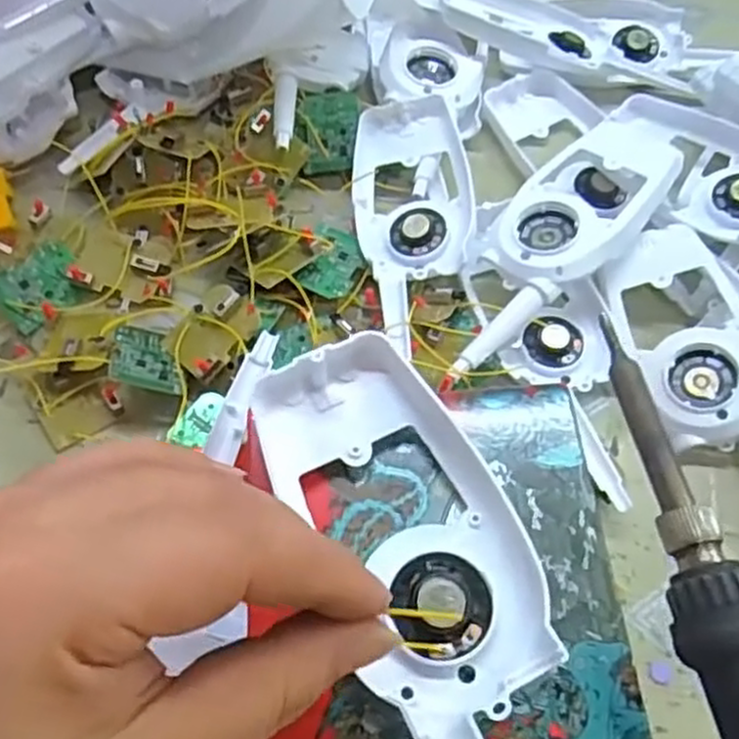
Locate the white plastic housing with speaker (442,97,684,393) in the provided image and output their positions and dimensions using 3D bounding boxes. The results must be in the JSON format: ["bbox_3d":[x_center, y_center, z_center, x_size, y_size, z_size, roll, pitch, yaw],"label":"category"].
[{"bbox_3d":[0.100,-0.068,0.370,0.057,0.034,0.200,30,64,14],"label":"white plastic housing with speaker"}]

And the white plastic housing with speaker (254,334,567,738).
[{"bbox_3d":[0.022,0.064,0.207,0.063,0.016,0.163,-18,62,-12],"label":"white plastic housing with speaker"}]

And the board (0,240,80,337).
[{"bbox_3d":[-0.164,-0.042,0.376,0.033,0.006,0.043,47,70,-1],"label":"board"}]

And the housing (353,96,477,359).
[{"bbox_3d":[0.022,-0.077,0.377,0.056,0.023,0.147,-3,61,-4],"label":"housing"}]

